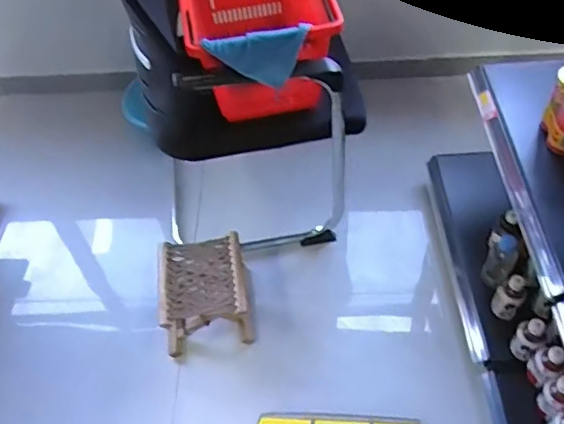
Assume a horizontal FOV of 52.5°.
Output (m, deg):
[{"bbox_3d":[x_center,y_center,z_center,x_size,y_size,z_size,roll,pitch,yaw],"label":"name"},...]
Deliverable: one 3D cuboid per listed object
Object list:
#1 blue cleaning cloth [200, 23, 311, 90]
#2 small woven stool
[{"bbox_3d":[-0.043,-0.295,1.119,0.197,0.110,0.024,-12,29,-6],"label":"blue cleaning cloth"},{"bbox_3d":[-0.186,0.205,1.421,0.214,0.164,0.230,-6,52,-1],"label":"small woven stool"}]

